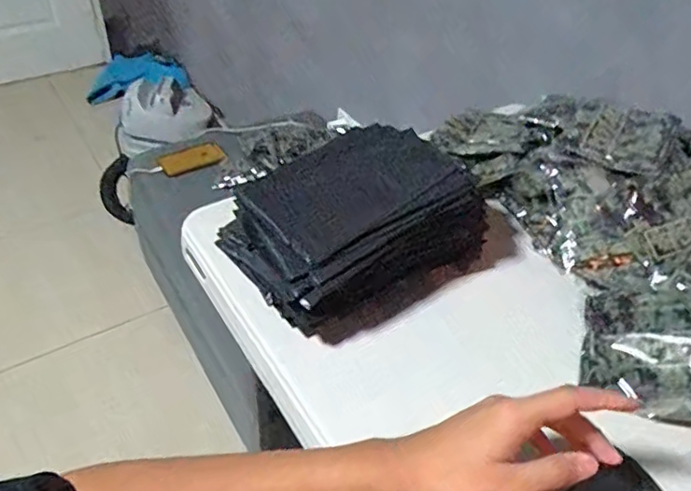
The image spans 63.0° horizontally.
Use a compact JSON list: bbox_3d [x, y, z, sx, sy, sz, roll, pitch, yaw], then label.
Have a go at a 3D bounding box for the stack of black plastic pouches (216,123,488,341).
[{"bbox_3d":[0.012,-0.029,0.595,0.251,0.086,0.185,-32,53,-32],"label":"stack of black plastic pouches"}]

